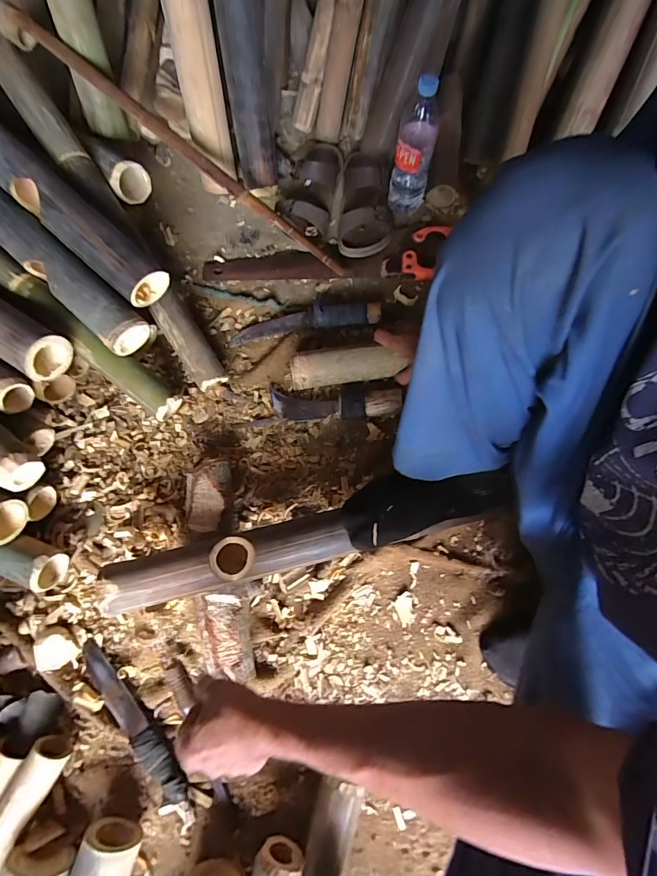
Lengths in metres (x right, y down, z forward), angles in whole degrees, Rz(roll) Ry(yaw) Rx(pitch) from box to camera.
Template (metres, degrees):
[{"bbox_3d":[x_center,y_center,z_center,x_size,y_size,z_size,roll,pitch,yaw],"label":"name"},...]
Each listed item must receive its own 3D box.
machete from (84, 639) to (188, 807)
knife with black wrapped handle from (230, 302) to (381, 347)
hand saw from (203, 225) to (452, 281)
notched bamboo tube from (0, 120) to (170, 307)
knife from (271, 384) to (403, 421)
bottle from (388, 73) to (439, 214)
[{"bbox_3d":[-0.292,0.412,0.589,0.042,0.020,0.255,-40,78,-11],"label":"machete"},{"bbox_3d":[-0.046,-0.225,0.765,0.289,0.037,0.049,-8,74,-2],"label":"knife with black wrapped handle"},{"bbox_3d":[-0.007,-0.376,0.811,0.493,0.040,0.120,2,74,1],"label":"hand saw"},{"bbox_3d":[-0.468,-0.407,0.640,0.499,0.074,0.086,42,78,-2],"label":"notched bamboo tube"},{"bbox_3d":[0.011,-0.062,0.715,0.235,0.041,0.059,2,74,1],"label":"knife"},{"bbox_3d":[0.162,-0.537,0.750,0.072,0.230,0.062,9,74,3],"label":"bottle"}]

